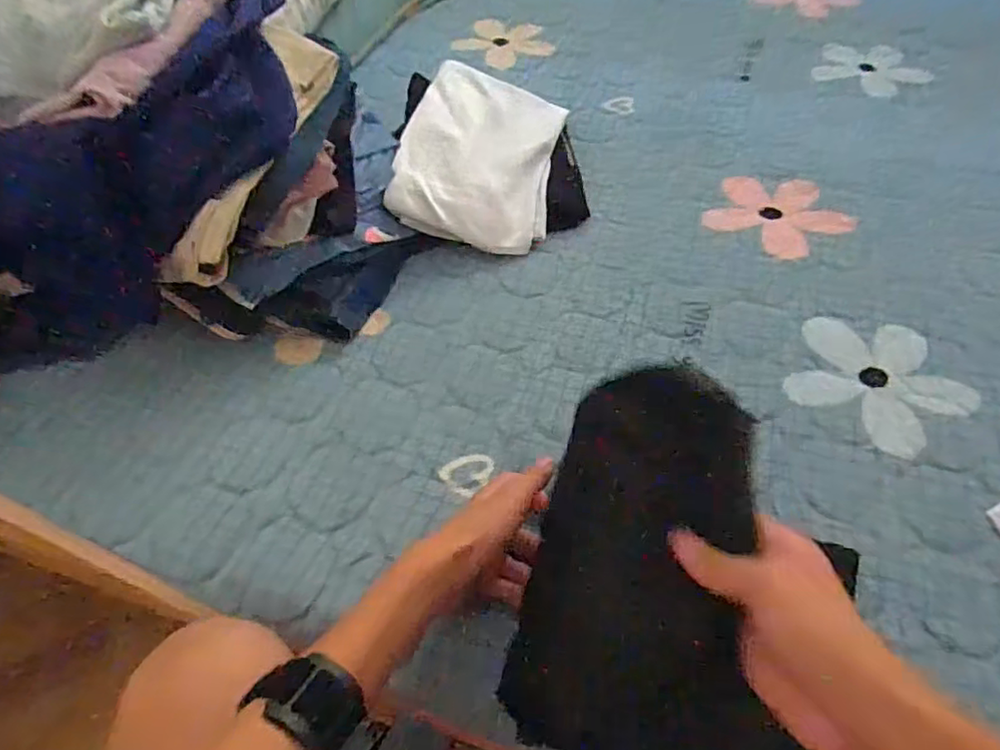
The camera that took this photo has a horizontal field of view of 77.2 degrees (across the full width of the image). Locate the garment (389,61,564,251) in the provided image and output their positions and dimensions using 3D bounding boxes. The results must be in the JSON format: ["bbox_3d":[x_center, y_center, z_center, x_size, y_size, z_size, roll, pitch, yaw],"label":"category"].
[{"bbox_3d":[-0.019,-0.239,0.696,0.154,0.083,0.236,8,52,8],"label":"garment"}]

